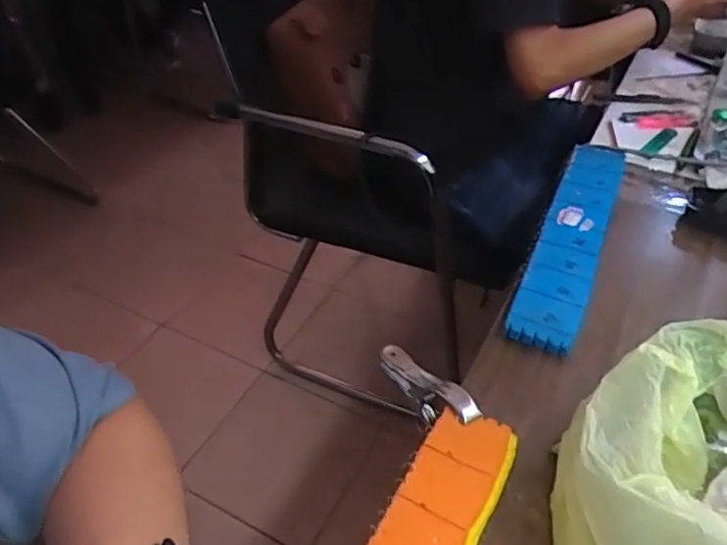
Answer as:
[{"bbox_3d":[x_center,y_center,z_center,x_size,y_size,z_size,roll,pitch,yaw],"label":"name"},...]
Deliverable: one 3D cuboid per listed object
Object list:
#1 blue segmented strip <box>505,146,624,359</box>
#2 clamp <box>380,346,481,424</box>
[{"bbox_3d":[0.227,-0.045,0.662,0.060,0.022,0.356,16,45,20],"label":"blue segmented strip"},{"bbox_3d":[0.054,0.097,0.509,0.028,0.033,0.118,-26,27,-24],"label":"clamp"}]

